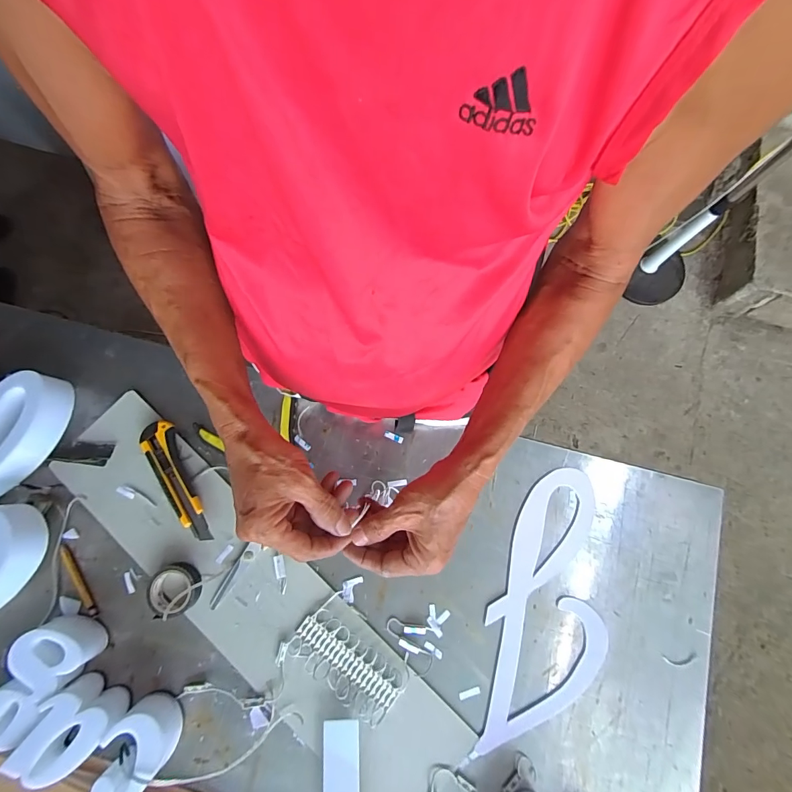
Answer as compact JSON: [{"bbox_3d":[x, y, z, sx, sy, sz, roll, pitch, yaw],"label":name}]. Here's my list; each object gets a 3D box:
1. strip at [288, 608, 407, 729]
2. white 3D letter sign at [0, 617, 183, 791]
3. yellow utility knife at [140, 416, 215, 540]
[{"bbox_3d":[-0.059,0.316,0.470,0.138,0.010,0.064,33,78,4],"label":"strip"},{"bbox_3d":[-0.338,0.347,0.437,0.197,0.049,0.122,29,77,4],"label":"white 3D letter sign"},{"bbox_3d":[-0.274,0.107,0.501,0.037,0.020,0.160,-28,80,-9],"label":"yellow utility knife"}]

